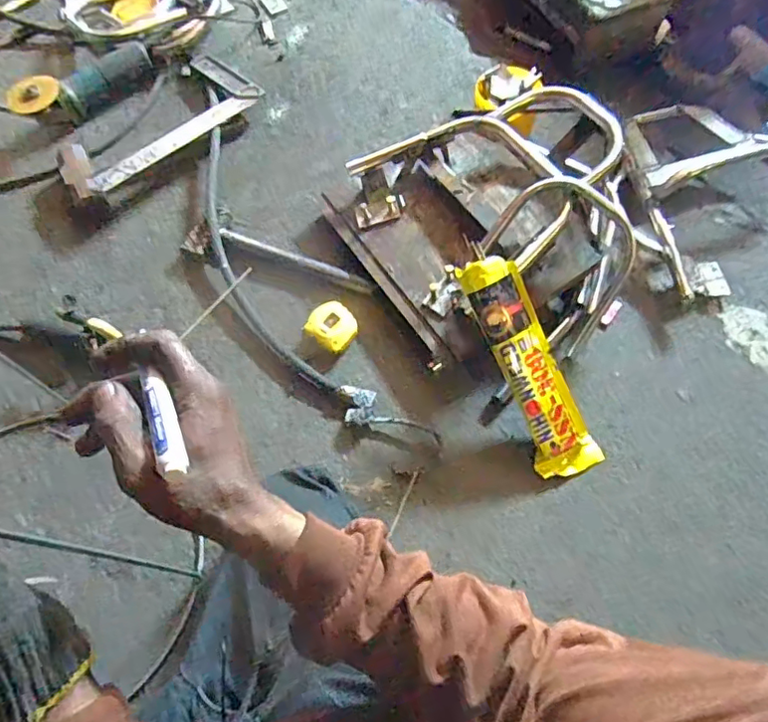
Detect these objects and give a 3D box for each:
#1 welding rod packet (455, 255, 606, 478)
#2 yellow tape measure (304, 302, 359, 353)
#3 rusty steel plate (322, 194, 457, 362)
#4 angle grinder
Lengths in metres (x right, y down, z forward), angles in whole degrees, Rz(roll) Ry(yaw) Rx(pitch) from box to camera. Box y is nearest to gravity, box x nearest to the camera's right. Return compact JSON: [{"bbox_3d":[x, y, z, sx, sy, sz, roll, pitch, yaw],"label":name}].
[{"bbox_3d":[0.200,0.010,0.774,0.083,0.035,0.319,-28,98,-11],"label":"welding rod packet"},{"bbox_3d":[-0.078,-0.054,0.883,0.072,0.033,0.069,41,73,17],"label":"yellow tape measure"},{"bbox_3d":[-0.008,-0.135,0.903,0.027,0.041,0.358,-32,69,-11],"label":"rusty steel plate"},{"bbox_3d":[-0.556,-0.515,1.069,0.265,0.069,0.092,-34,70,-13],"label":"angle grinder"}]

